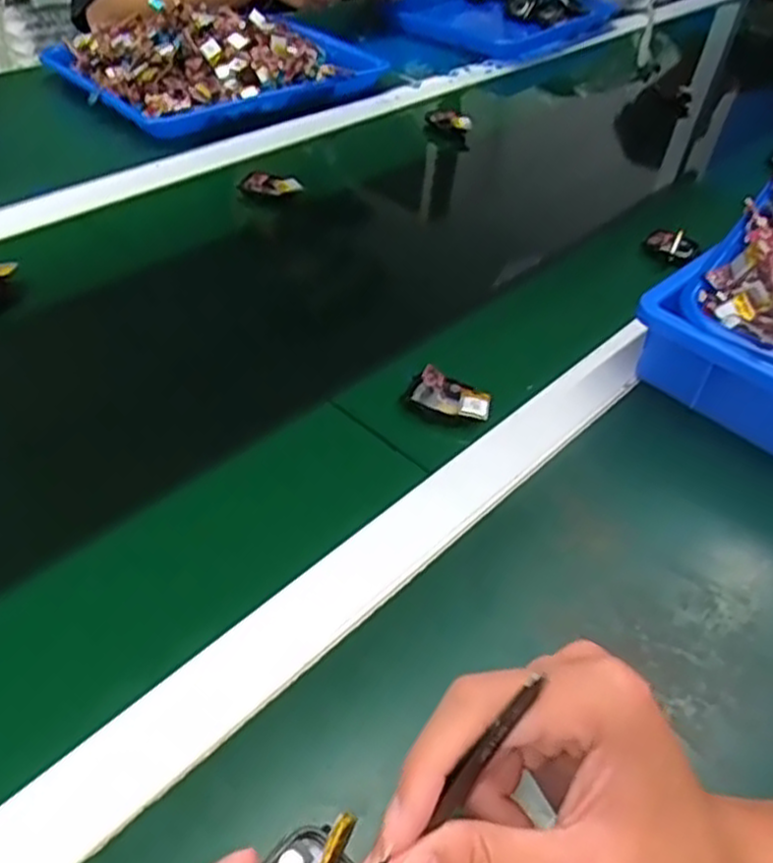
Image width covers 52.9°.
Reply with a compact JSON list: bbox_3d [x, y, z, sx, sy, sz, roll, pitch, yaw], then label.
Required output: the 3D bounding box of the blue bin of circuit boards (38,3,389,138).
[{"bbox_3d":[-0.178,-0.424,0.885,0.343,0.073,0.210,-28,53,-32],"label":"blue bin of circuit boards"}]

